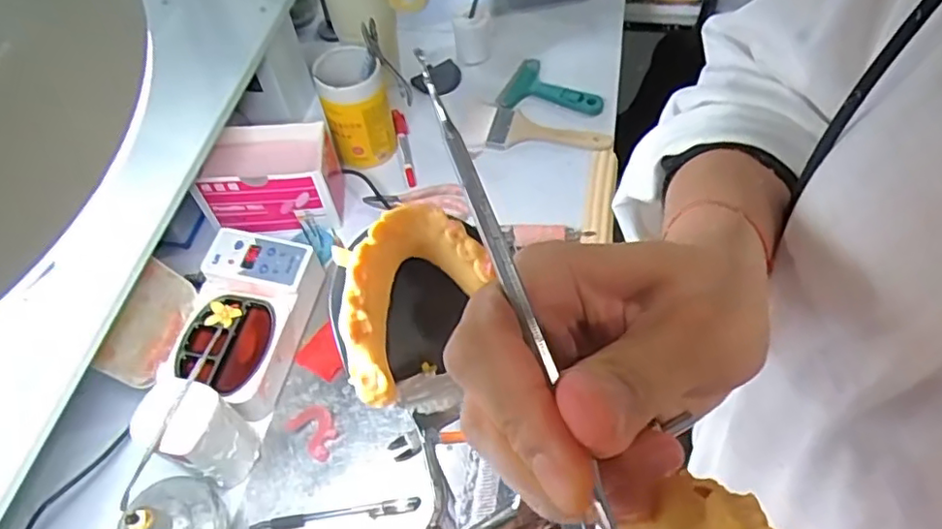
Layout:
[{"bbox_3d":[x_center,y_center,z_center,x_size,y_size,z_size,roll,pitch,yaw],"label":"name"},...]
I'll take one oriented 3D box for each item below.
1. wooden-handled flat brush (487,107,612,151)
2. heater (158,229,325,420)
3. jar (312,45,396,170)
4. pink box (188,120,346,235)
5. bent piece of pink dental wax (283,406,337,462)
[{"bbox_3d":[0.104,-0.175,0.822,0.159,0.007,0.069,13,59,12],"label":"wooden-handled flat brush"},{"bbox_3d":[-0.245,0.060,0.663,0.122,0.069,0.180,14,59,13],"label":"heater"},{"bbox_3d":[-0.146,-0.199,0.778,0.078,0.134,0.074,-18,58,-8],"label":"jar"},{"bbox_3d":[-0.239,-0.103,0.740,0.160,0.095,0.101,-4,57,1],"label":"pink box"},{"bbox_3d":[-0.155,0.166,0.617,0.057,0.006,0.040,36,66,24],"label":"bent piece of pink dental wax"}]

